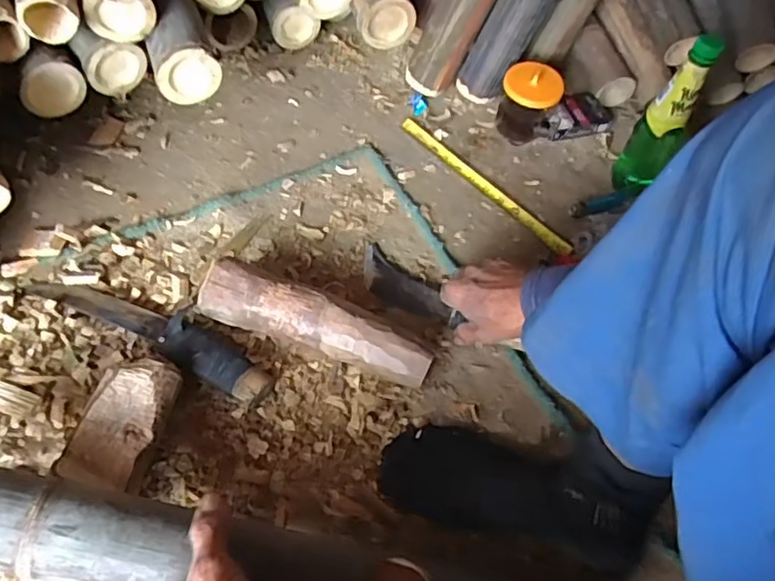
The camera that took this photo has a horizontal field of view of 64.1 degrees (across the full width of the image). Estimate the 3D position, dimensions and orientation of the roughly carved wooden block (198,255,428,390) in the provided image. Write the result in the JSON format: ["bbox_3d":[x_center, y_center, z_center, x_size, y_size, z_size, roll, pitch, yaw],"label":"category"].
[{"bbox_3d":[-0.074,0.035,0.655,0.252,0.056,0.055,19,58,5],"label":"roughly carved wooden block"}]

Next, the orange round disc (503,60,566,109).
[{"bbox_3d":[0.195,-0.274,0.824,0.077,0.025,0.078,1,58,-2],"label":"orange round disc"}]

